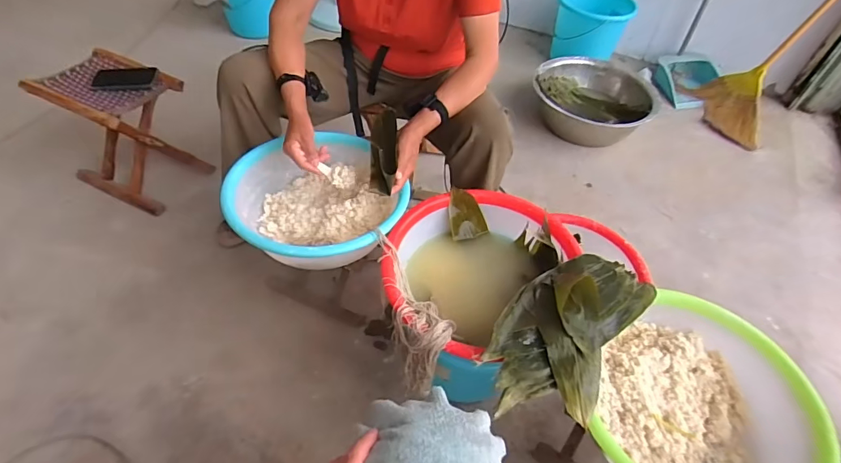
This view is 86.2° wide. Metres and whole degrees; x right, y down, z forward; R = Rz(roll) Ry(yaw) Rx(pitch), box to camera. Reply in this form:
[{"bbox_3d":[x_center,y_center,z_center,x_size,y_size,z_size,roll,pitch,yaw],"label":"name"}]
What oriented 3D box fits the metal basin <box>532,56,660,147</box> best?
[{"bbox_3d":[0.656,-0.509,1.720,0.448,0.149,0.451,3,49,-3],"label":"metal basin"}]

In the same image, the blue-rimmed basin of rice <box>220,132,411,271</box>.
[{"bbox_3d":[-0.220,-0.062,0.957,0.336,0.115,0.359,3,49,-3],"label":"blue-rimmed basin of rice"}]

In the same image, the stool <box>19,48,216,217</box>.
[{"bbox_3d":[-0.887,-0.297,1.354,0.358,0.328,0.266,28,52,17],"label":"stool"}]

